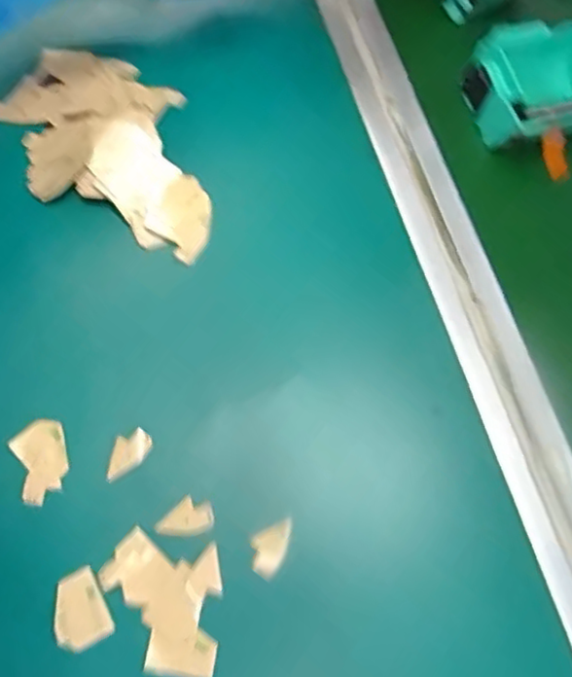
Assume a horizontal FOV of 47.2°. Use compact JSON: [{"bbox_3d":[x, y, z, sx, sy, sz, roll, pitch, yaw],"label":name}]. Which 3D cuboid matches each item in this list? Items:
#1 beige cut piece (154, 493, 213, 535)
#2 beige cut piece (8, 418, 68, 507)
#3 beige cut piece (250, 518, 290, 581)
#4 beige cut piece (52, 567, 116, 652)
[{"bbox_3d":[-0.048,0.083,0.303,0.026,0.004,0.016,-15,66,-9],"label":"beige cut piece"},{"bbox_3d":[-0.116,0.059,0.313,0.024,0.006,0.037,-20,67,-12],"label":"beige cut piece"},{"bbox_3d":[-0.008,0.095,0.299,0.016,0.005,0.026,17,65,5],"label":"beige cut piece"},{"bbox_3d":[-0.091,0.119,0.287,0.022,0.004,0.030,-24,68,-13],"label":"beige cut piece"}]

